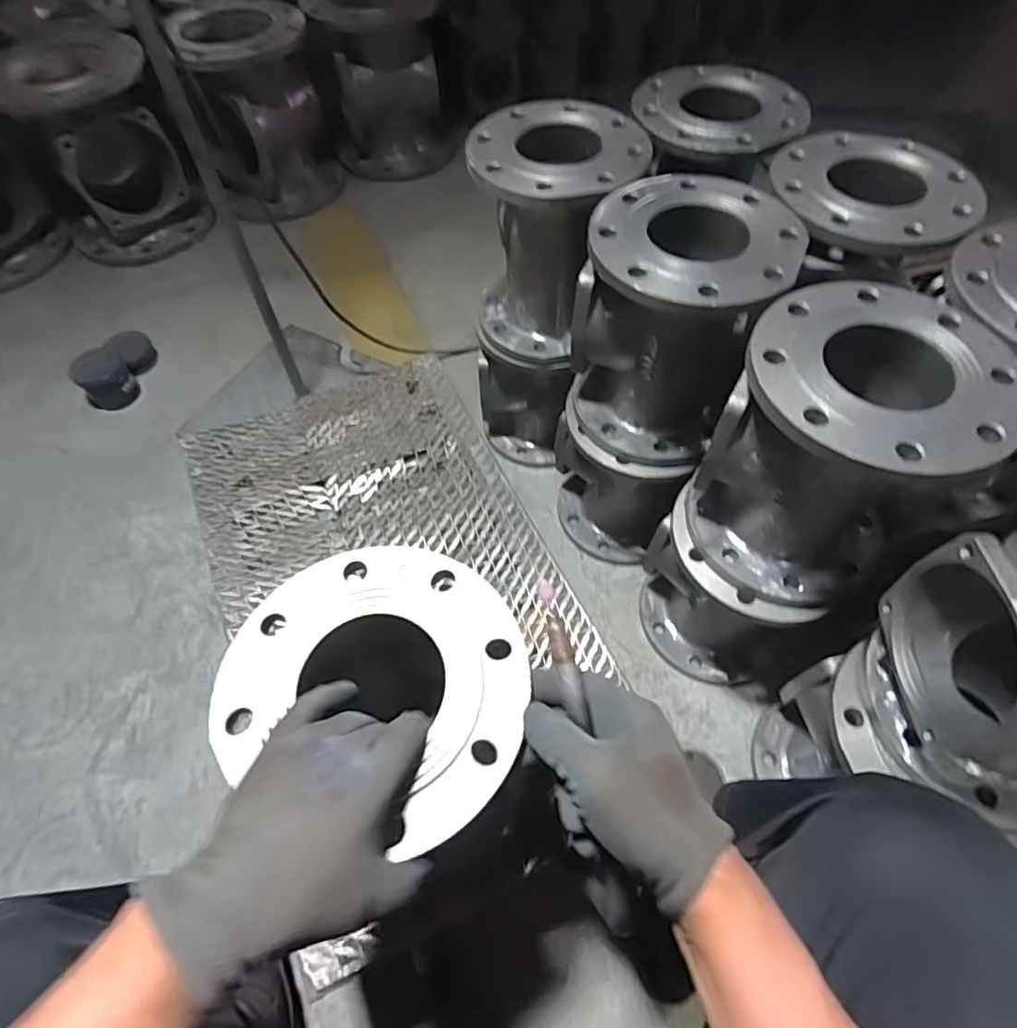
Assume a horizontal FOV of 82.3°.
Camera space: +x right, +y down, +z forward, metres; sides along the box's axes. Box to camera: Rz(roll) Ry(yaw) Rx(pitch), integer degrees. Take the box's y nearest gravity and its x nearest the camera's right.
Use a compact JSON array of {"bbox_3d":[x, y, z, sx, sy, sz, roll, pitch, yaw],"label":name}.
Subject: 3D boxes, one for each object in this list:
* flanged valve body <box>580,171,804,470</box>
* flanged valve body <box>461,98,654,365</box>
[{"bbox_3d":[0.193,-0.221,0.693,0.208,0.247,0.230,26,63,16],"label":"flanged valve body"},{"bbox_3d":[0.061,-0.369,0.787,0.195,0.251,0.205,27,63,16],"label":"flanged valve body"}]

